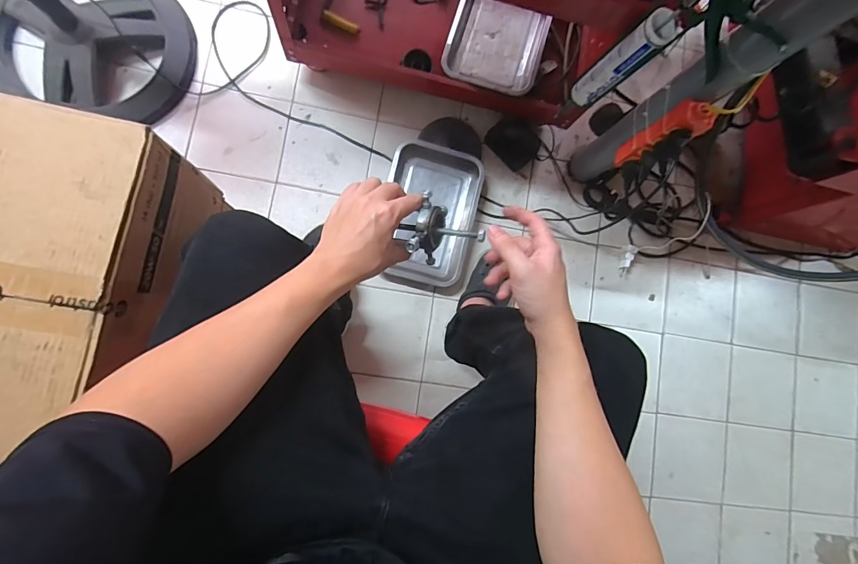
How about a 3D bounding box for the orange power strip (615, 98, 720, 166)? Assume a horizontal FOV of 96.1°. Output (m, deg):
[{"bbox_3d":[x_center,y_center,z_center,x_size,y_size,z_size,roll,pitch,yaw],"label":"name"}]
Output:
[{"bbox_3d":[0.421,-0.265,0.705,0.053,0.190,0.054,-8,86,-8],"label":"orange power strip"}]

